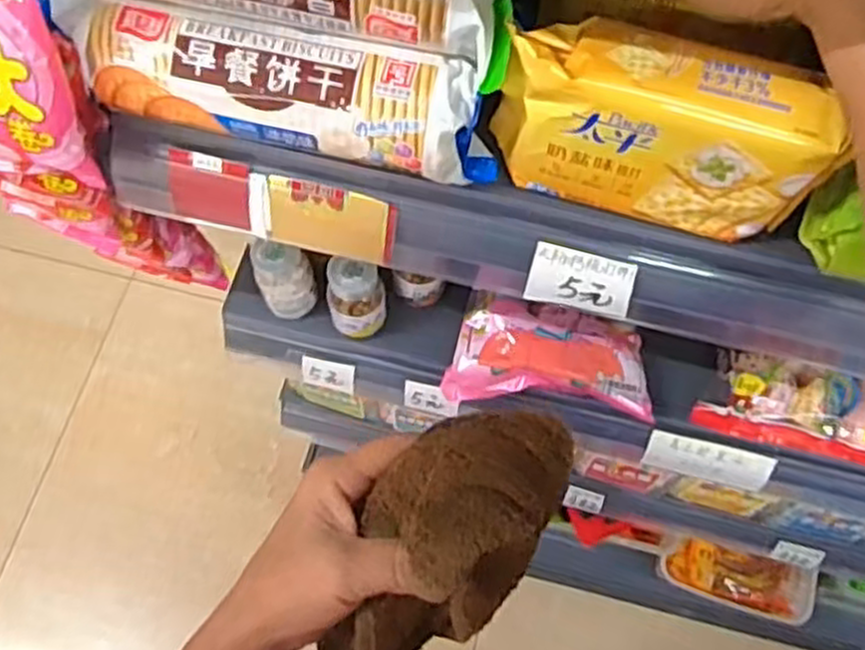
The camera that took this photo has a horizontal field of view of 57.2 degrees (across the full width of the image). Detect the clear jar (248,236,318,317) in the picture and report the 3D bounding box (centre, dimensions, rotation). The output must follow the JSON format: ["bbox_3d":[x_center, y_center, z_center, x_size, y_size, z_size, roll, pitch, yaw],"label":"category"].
[{"bbox_3d":[-0.114,-0.036,0.617,0.039,0.067,0.036,0,68,0],"label":"clear jar"}]

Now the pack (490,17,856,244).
[{"bbox_3d":[0.102,-0.088,0.359,0.143,0.083,0.041,17,69,7],"label":"pack"}]

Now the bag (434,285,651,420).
[{"bbox_3d":[0.091,0.025,0.593,0.148,0.033,0.081,11,69,4],"label":"bag"}]

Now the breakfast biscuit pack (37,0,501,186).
[{"bbox_3d":[-0.073,-0.109,0.385,0.206,0.058,0.044,12,69,5],"label":"breakfast biscuit pack"}]

